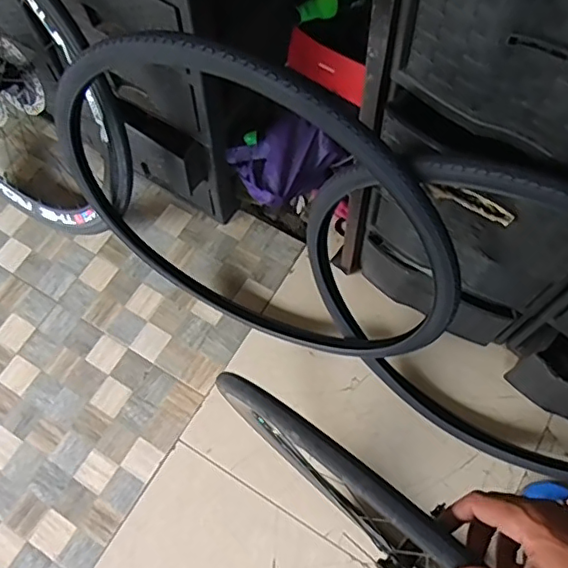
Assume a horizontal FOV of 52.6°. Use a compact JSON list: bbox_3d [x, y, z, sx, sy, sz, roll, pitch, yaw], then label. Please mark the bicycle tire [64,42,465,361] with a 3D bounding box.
[{"bbox_3d":[-0.055,-0.082,0.934,0.668,0.675,0.038,21,60,15],"label":"bicycle tire"}]

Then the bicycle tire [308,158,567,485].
[{"bbox_3d":[0.335,0.075,0.868,0.689,0.658,0.120,30,65,18],"label":"bicycle tire"}]

